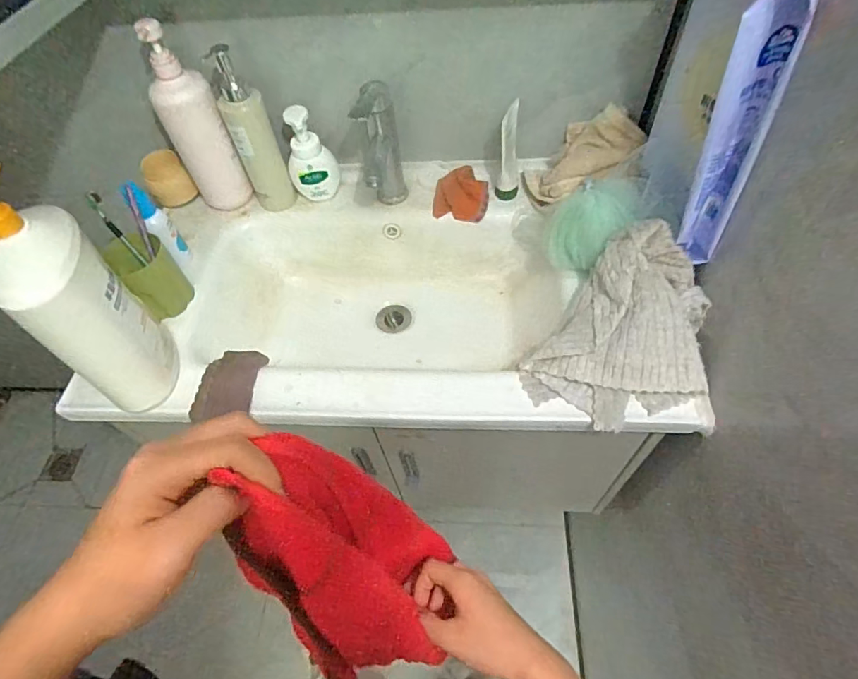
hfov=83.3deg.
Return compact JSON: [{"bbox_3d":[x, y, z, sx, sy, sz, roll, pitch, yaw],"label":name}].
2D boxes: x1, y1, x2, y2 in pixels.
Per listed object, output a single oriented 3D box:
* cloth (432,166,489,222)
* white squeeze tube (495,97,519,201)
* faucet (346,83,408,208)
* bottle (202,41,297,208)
[{"bbox_3d":[0.055,-0.245,0.797,0.085,0.032,0.102,5,57,8],"label":"cloth"},{"bbox_3d":[0.121,-0.280,0.725,0.032,0.129,0.052,8,57,10],"label":"white squeeze tube"},{"bbox_3d":[-0.071,-0.277,0.727,0.056,0.185,0.092,-5,56,2],"label":"faucet"},{"bbox_3d":[-0.266,-0.307,0.732,0.065,0.244,0.053,-16,56,-6],"label":"bottle"}]

